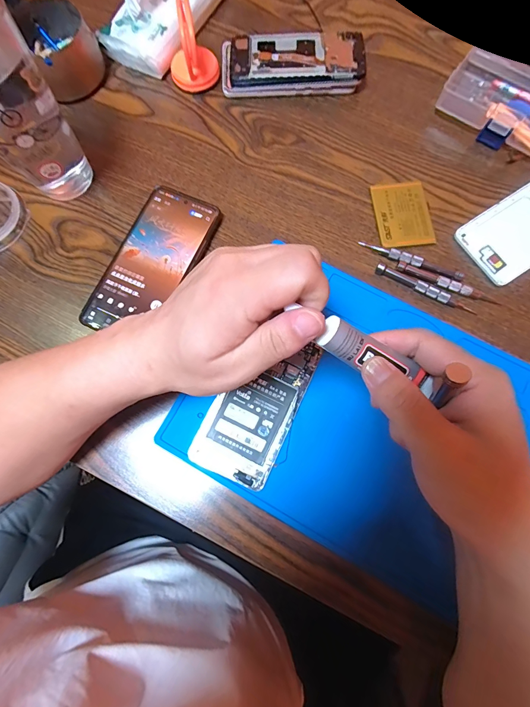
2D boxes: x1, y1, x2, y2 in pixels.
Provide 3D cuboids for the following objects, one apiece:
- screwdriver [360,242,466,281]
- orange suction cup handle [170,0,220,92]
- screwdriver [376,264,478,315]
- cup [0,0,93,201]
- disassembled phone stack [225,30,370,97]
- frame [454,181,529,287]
[{"bbox_3d":[0.145,-0.092,0.329,0.104,0.008,0.012,21,78,5],"label":"screwdriver"},{"bbox_3d":[-0.079,-0.329,0.358,0.051,0.064,0.047,-34,79,-7],"label":"orange suction cup handle"},{"bbox_3d":[0.156,-0.062,0.322,0.101,0.010,0.010,28,79,7],"label":"screwdriver"},{"bbox_3d":[-0.217,-0.206,0.292,0.079,0.144,0.083,0,77,1],"label":"cup"},{"bbox_3d":[0.031,-0.333,0.380,0.157,0.022,0.074,-1,77,0],"label":"disassembled phone stack"},{"bbox_3d":[0.272,-0.132,0.340,0.149,0.006,0.074,-33,79,-7],"label":"frame"}]

